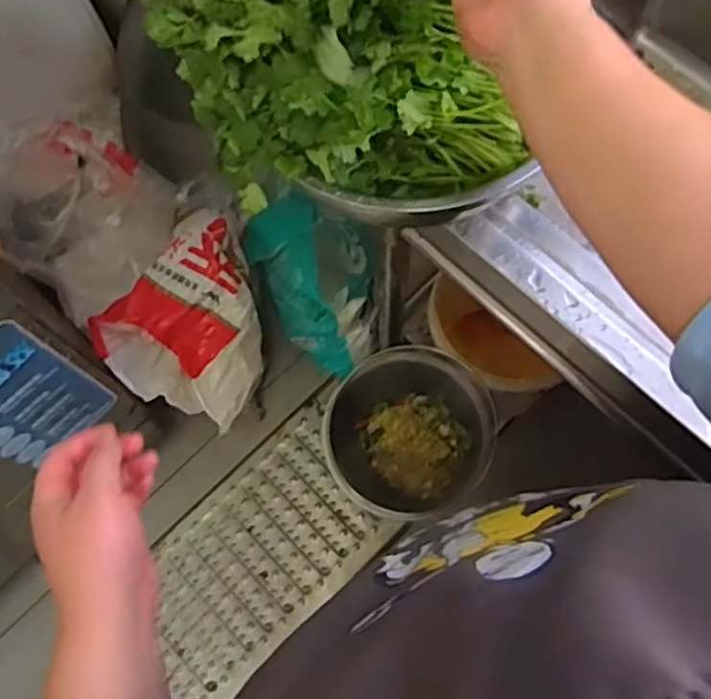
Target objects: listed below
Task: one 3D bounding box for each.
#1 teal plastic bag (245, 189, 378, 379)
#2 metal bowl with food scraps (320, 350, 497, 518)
[{"bbox_3d":[-0.077,-0.105,1.251,0.241,0.267,0.142,33,77,12],"label":"teal plastic bag"},{"bbox_3d":[0.080,0.125,1.128,0.255,0.083,0.243,-1,72,2],"label":"metal bowl with food scraps"}]

